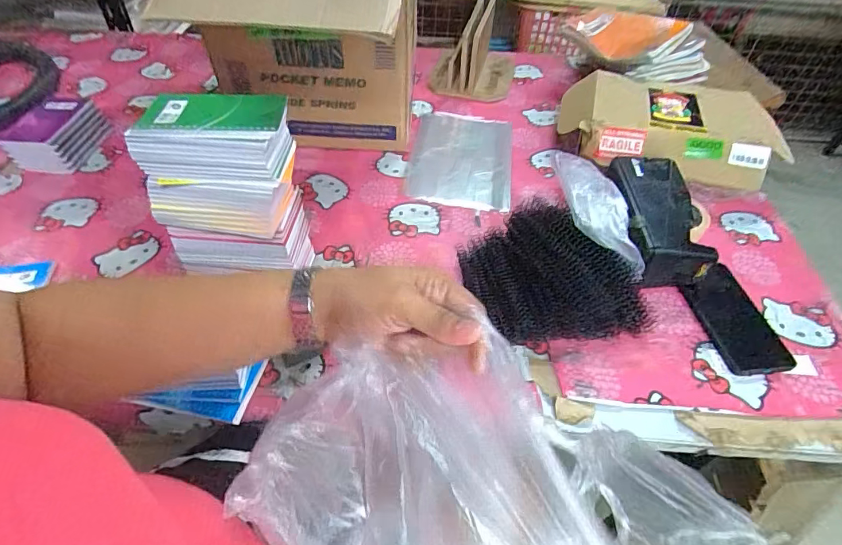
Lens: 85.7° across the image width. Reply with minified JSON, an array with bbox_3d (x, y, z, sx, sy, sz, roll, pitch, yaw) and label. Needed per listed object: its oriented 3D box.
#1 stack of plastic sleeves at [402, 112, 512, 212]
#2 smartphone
[{"bbox_3d":[0.072,-0.203,0.801,0.172,0.013,0.264,7,49,4],"label":"stack of plastic sleeves"},{"bbox_3d":[0.398,0.058,0.575,0.089,0.013,0.149,-7,54,-9],"label":"smartphone"}]

